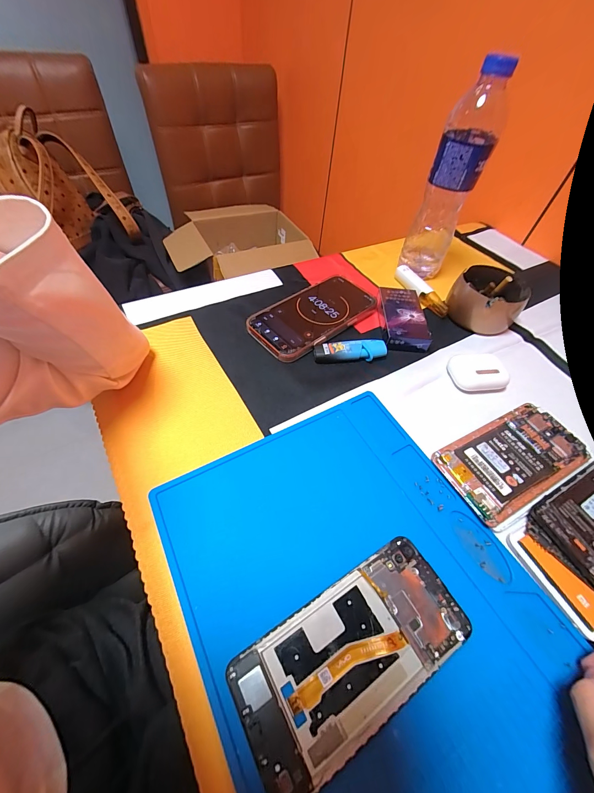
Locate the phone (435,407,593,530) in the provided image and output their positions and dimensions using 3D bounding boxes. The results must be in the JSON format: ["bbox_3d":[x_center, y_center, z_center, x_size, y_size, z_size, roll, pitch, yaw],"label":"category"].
[{"bbox_3d":[0.198,0.057,0.285,0.139,0.014,0.068,-21,58,-19],"label":"phone"}]

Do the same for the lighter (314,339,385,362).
[{"bbox_3d":[0.062,-0.053,0.354,0.083,0.016,0.022,-2,53,-6],"label":"lighter"}]

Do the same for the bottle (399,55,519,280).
[{"bbox_3d":[0.193,-0.260,0.394,0.061,0.218,0.053,22,55,11],"label":"bottle"}]

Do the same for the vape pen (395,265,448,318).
[{"bbox_3d":[0.178,-0.151,0.435,0.022,0.021,0.102,-17,57,-17],"label":"vape pen"}]

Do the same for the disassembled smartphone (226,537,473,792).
[{"bbox_3d":[0.038,0.161,0.197,0.149,0.009,0.071,-23,58,-20],"label":"disassembled smartphone"}]

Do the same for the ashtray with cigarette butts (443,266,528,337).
[{"bbox_3d":[0.248,-0.125,0.406,0.084,0.049,0.087,2,53,-3],"label":"ashtray with cigarette butts"}]

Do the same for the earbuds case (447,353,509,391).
[{"bbox_3d":[0.200,-0.026,0.343,0.053,0.025,0.042,-4,54,-8],"label":"earbuds case"}]

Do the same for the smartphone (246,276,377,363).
[{"bbox_3d":[0.022,-0.104,0.389,0.164,0.014,0.083,-36,63,-27],"label":"smartphone"}]

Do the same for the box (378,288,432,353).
[{"bbox_3d":[0.132,-0.099,0.390,0.050,0.023,0.096,5,53,-1],"label":"box"}]

